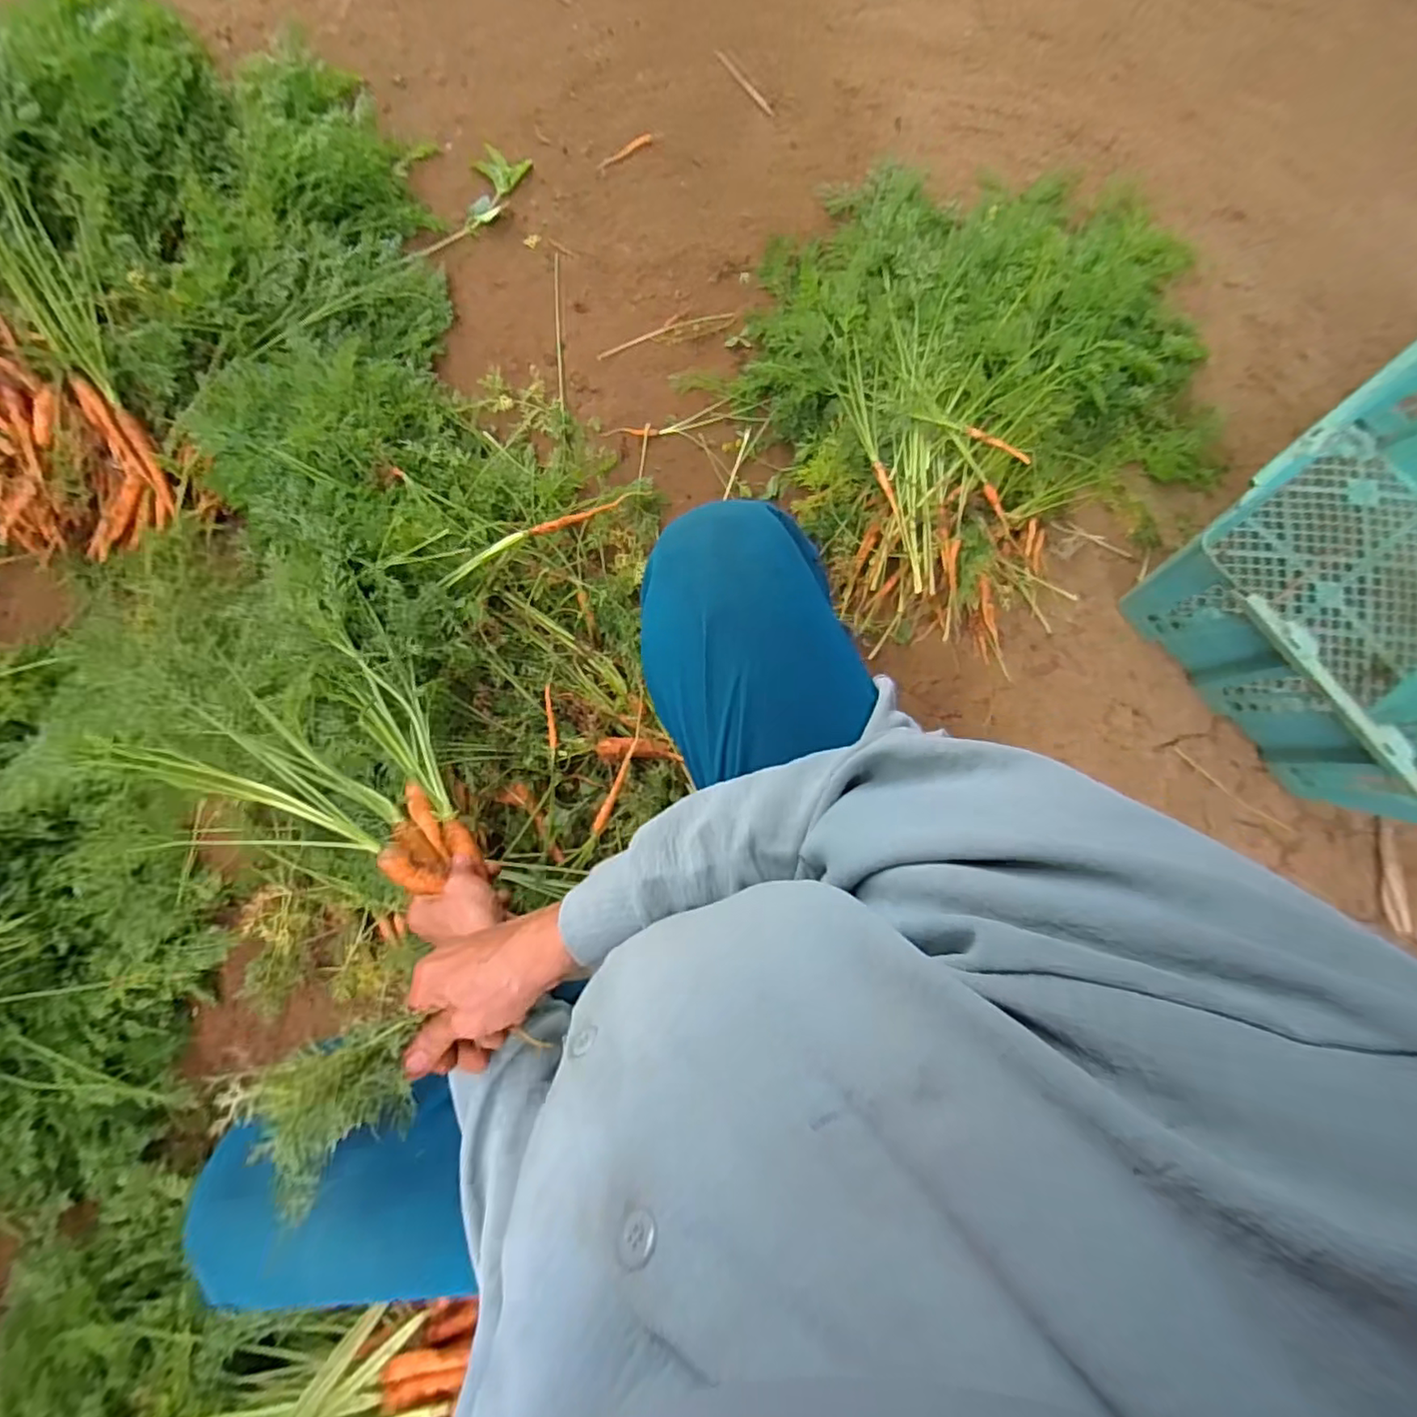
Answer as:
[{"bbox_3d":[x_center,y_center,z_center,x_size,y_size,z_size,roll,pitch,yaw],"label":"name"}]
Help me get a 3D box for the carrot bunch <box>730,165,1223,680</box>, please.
[{"bbox_3d":[0.325,-0.428,0.769,0.613,0.080,0.568,0,83,1],"label":"carrot bunch"}]

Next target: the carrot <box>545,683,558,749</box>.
[{"bbox_3d":[-0.176,0.008,0.684,0.009,0.009,0.071,-5,83,0],"label":"carrot"}]

